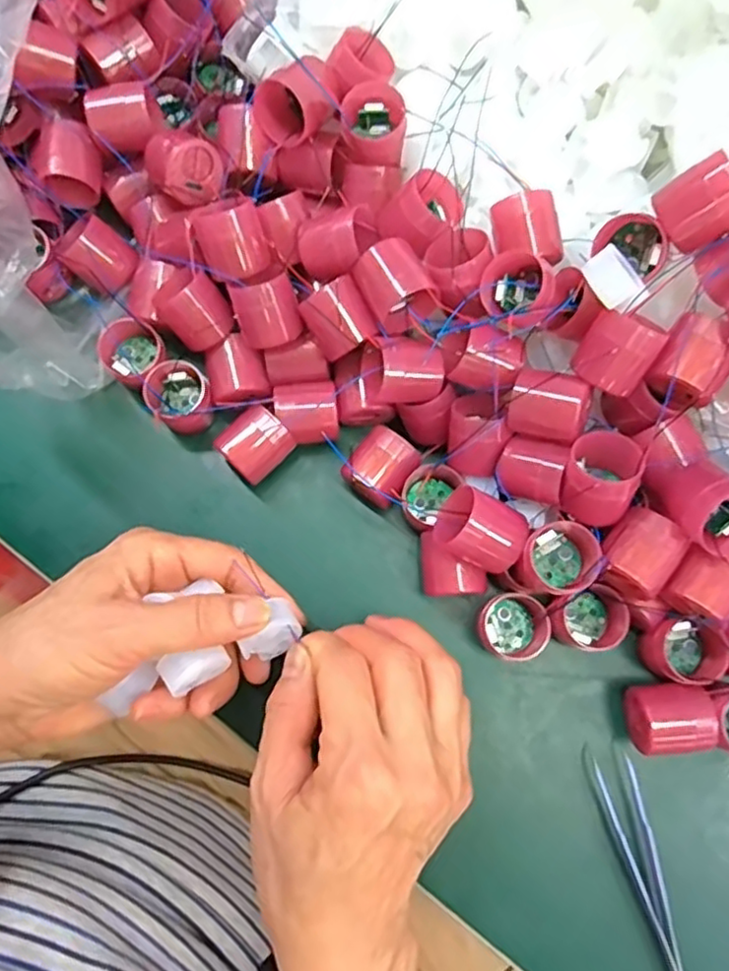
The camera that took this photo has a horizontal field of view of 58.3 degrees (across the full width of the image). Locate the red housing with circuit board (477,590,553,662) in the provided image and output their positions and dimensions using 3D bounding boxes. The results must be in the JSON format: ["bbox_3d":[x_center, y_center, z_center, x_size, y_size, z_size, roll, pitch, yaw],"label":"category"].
[{"bbox_3d":[0.068,0.066,0.303,0.029,0.030,0.032,-27,80,-4],"label":"red housing with circuit board"}]

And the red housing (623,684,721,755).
[{"bbox_3d":[0.135,0.105,0.295,0.033,0.029,0.027,-3,79,0],"label":"red housing"}]

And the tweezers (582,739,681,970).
[{"bbox_3d":[0.127,0.172,0.291,0.021,0.011,0.110,-17,80,-3],"label":"tweezers"}]

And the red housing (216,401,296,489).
[{"bbox_3d":[-0.053,-0.019,0.323,0.027,0.022,0.031,43,83,8],"label":"red housing"}]

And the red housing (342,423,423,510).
[{"bbox_3d":[0.008,-0.008,0.321,0.029,0.023,0.033,39,82,7],"label":"red housing"}]

